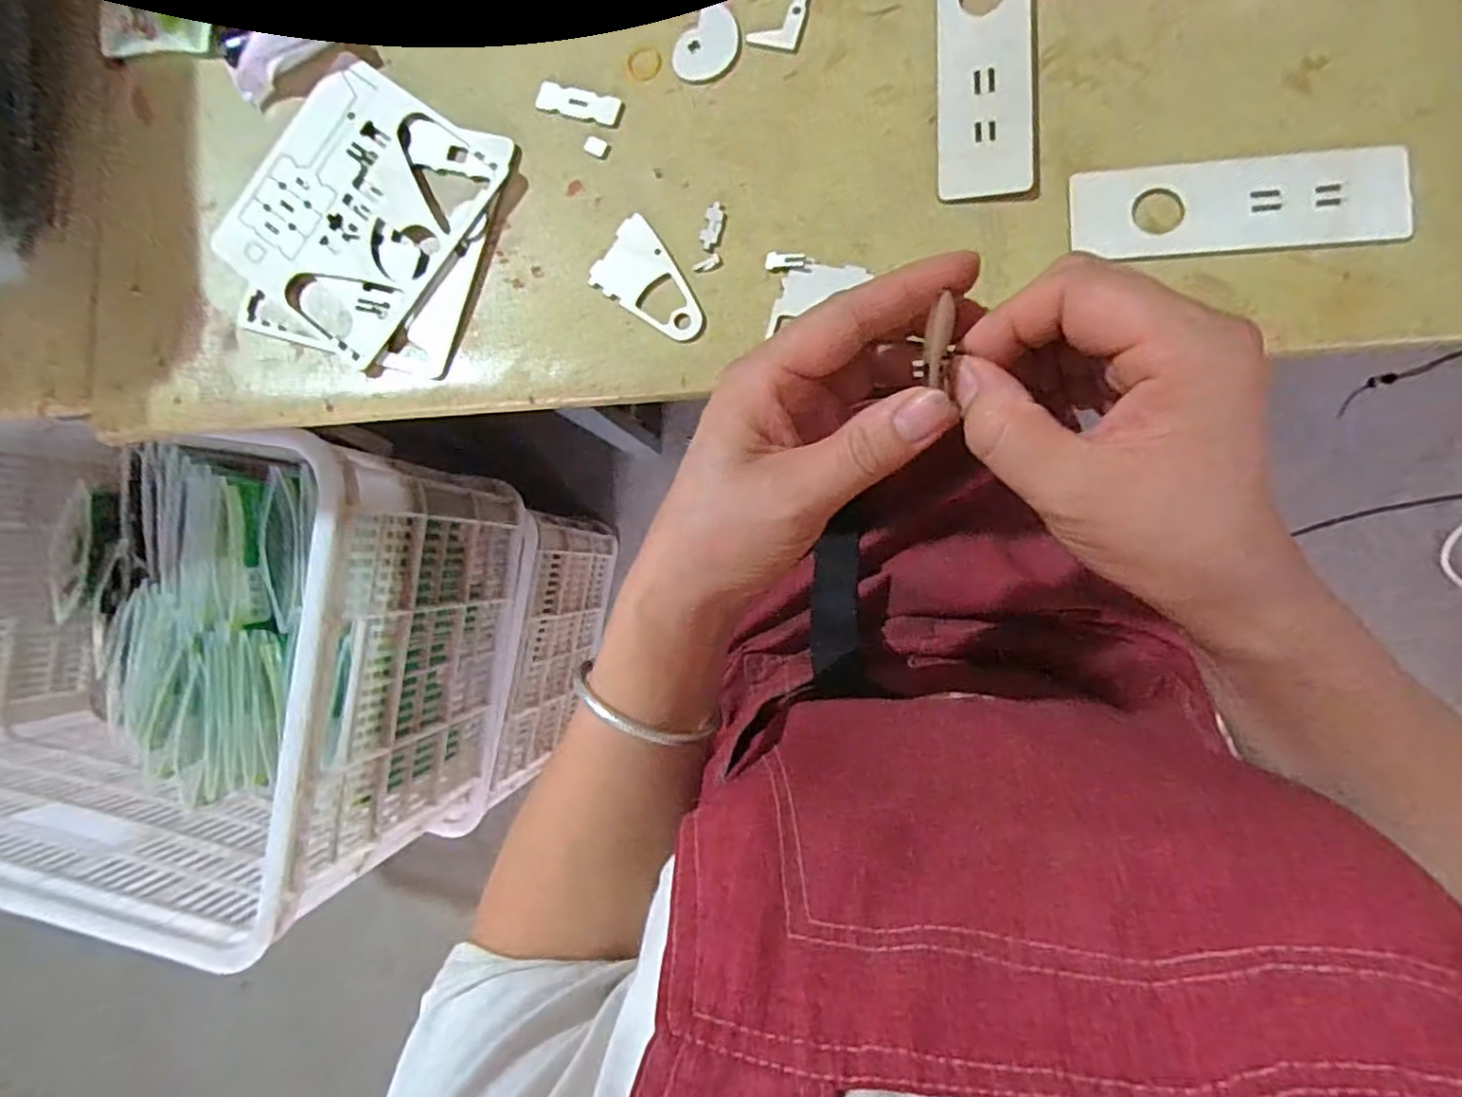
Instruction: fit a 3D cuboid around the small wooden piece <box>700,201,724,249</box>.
[{"bbox_3d":[-0.010,-0.174,0.360,0.010,0.004,0.026,14,91,9],"label":"small wooden piece"}]

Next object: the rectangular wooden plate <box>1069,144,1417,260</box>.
[{"bbox_3d":[0.241,-0.165,0.321,0.145,0.006,0.042,1,87,9],"label":"rectangular wooden plate"}]

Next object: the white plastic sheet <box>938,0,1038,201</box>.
[{"bbox_3d":[0.131,-0.251,0.342,0.047,0.005,0.144,0,87,9],"label":"white plastic sheet"}]

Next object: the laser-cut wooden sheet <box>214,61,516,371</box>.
[{"bbox_3d":[-0.224,-0.195,0.394,0.140,0.005,0.162,38,94,10],"label":"laser-cut wooden sheet"}]

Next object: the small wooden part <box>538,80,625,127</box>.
[{"bbox_3d":[-0.086,-0.250,0.377,0.050,0.004,0.016,19,90,9],"label":"small wooden part"}]

